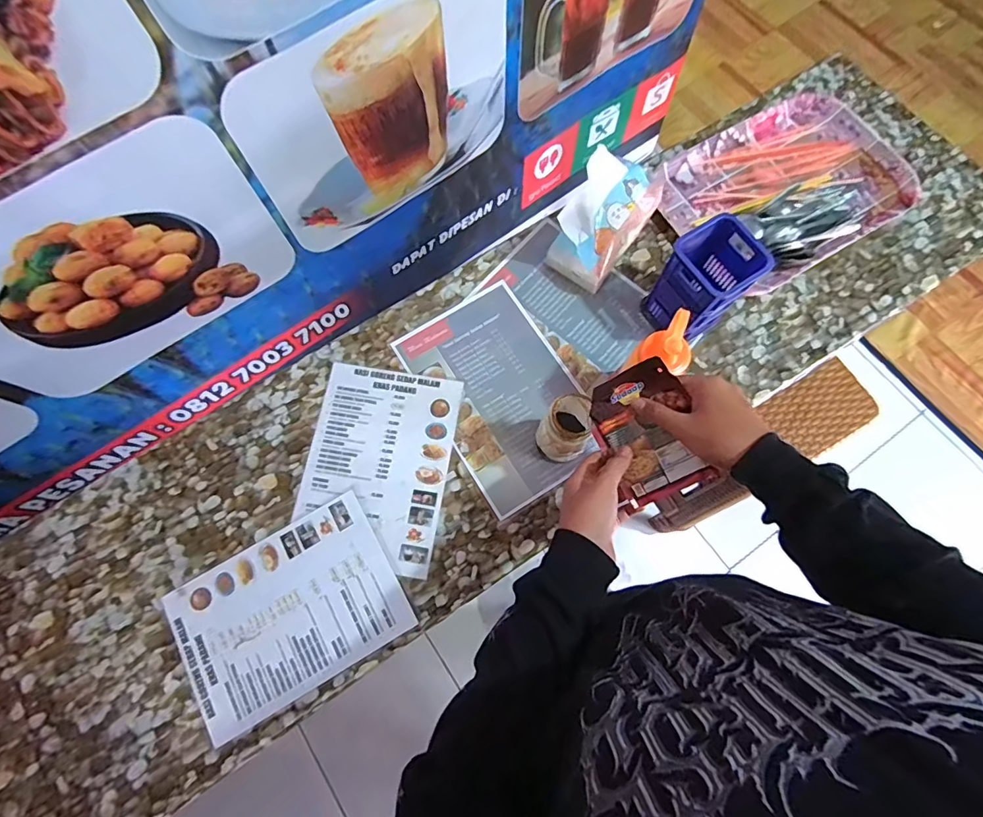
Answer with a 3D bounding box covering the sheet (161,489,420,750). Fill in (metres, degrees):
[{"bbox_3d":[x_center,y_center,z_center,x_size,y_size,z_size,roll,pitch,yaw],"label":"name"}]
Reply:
[{"bbox_3d":[-0.279,0.279,0.678,0.294,0.006,0.207,-29,76,-8],"label":"sheet"}]

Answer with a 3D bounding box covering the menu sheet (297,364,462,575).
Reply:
[{"bbox_3d":[-0.167,0.081,0.732,0.207,0.004,0.286,9,74,2],"label":"menu sheet"}]

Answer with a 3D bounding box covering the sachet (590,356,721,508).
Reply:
[{"bbox_3d":[0.172,0.027,0.542,0.106,0.019,0.140,-30,78,30],"label":"sachet"}]

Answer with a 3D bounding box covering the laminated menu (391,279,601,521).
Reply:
[{"bbox_3d":[0.017,-0.026,0.763,0.211,0.007,0.323,-32,77,-8],"label":"laminated menu"}]

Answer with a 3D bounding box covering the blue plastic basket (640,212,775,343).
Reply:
[{"bbox_3d":[0.303,-0.177,0.712,0.098,0.165,0.099,-35,75,-9],"label":"blue plastic basket"}]

